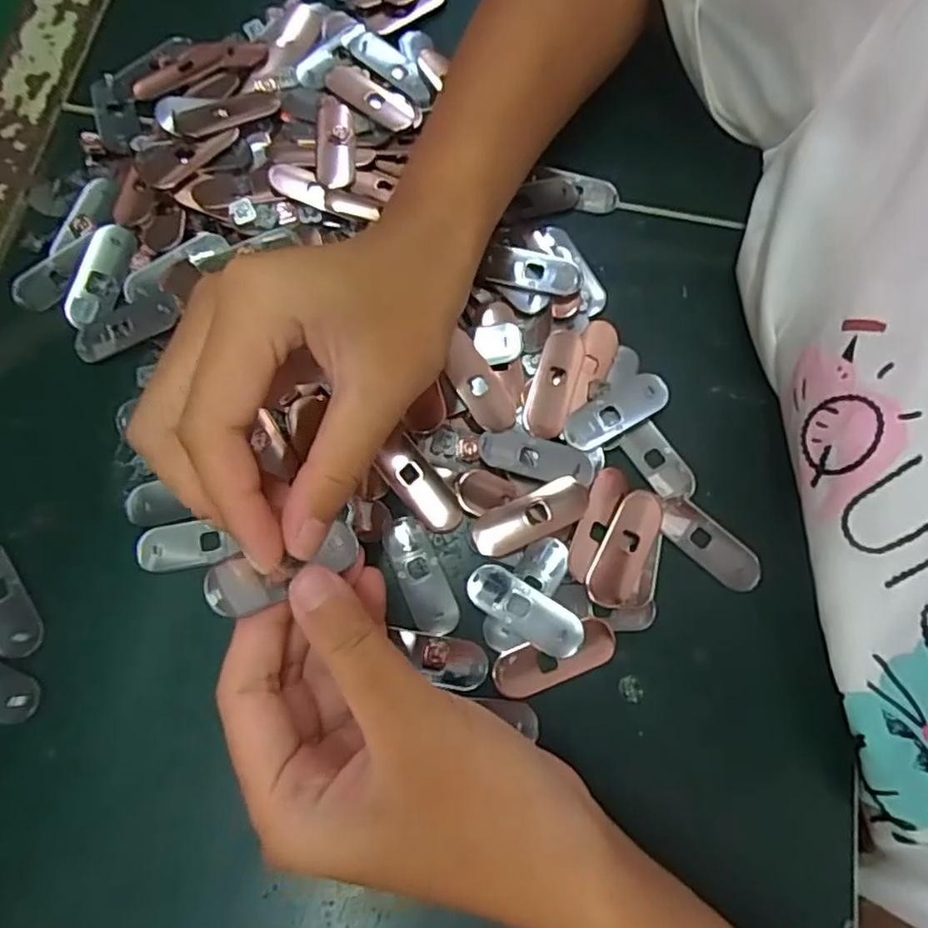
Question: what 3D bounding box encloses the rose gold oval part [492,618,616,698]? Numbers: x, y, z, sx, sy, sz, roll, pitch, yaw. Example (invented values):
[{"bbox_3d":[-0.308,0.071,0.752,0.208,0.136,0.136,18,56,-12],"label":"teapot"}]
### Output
[{"bbox_3d":[0.036,0.077,0.263,0.050,0.004,0.018,-20,76,-7],"label":"rose gold oval part"}]

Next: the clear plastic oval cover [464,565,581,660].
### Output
[{"bbox_3d":[0.025,0.058,0.267,0.050,0.004,0.018,31,76,6],"label":"clear plastic oval cover"}]

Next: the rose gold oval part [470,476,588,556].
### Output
[{"bbox_3d":[0.027,0.022,0.277,0.051,0.005,0.019,-21,76,-8],"label":"rose gold oval part"}]

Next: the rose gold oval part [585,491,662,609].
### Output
[{"bbox_3d":[0.067,0.034,0.275,0.020,0.004,0.050,24,75,5],"label":"rose gold oval part"}]

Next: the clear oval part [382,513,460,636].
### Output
[{"bbox_3d":[-0.018,0.045,0.271,0.019,0.004,0.049,-25,77,-9],"label":"clear oval part"}]

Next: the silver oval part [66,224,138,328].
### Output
[{"bbox_3d":[-0.163,-0.085,0.298,0.017,0.009,0.048,16,74,2],"label":"silver oval part"}]

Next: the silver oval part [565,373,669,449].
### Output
[{"bbox_3d":[0.066,-0.023,0.290,0.049,0.004,0.018,-31,70,-8],"label":"silver oval part"}]

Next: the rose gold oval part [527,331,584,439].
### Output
[{"bbox_3d":[0.040,-0.036,0.290,0.017,0.004,0.048,17,84,1],"label":"rose gold oval part"}]

